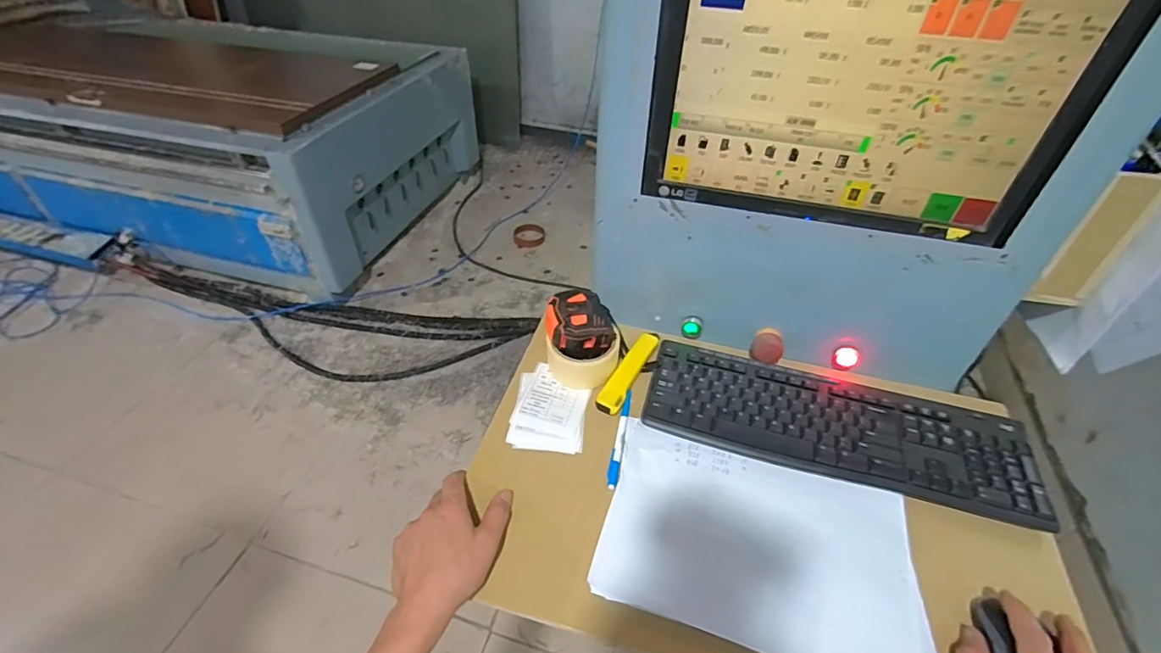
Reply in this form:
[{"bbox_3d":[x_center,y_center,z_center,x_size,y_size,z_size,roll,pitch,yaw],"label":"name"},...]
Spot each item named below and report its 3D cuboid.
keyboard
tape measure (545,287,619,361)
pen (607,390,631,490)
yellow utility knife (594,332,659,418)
[{"bbox_3d":[0.290,0.112,0.608,0.419,0.028,0.137,13,43,12],"label":"keyboard"},{"bbox_3d":[0.001,-0.004,0.645,0.084,0.058,0.066,-7,43,-9],"label":"tape measure"},{"bbox_3d":[0.045,0.127,0.595,0.012,0.012,0.130,9,42,8],"label":"pen"},{"bbox_3d":[0.064,0.055,0.662,0.028,0.016,0.146,21,46,20],"label":"yellow utility knife"}]

